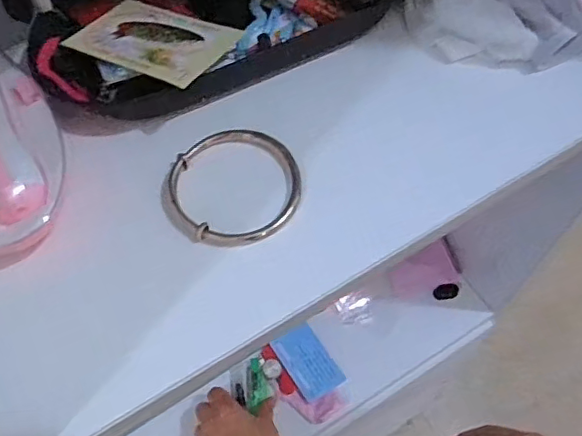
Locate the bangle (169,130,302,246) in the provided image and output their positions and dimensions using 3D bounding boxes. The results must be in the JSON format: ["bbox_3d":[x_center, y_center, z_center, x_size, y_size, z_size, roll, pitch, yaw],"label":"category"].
[{"bbox_3d":[-0.028,-0.018,0.292,0.064,0.009,0.065,1,64,-2],"label":"bangle"}]

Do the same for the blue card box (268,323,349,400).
[{"bbox_3d":[0.020,0.166,0.662,0.055,0.022,0.079,-30,65,-14],"label":"blue card box"}]

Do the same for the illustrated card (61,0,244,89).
[{"bbox_3d":[-0.075,-0.098,0.311,0.085,0.004,0.056,22,53,23],"label":"illustrated card"}]

